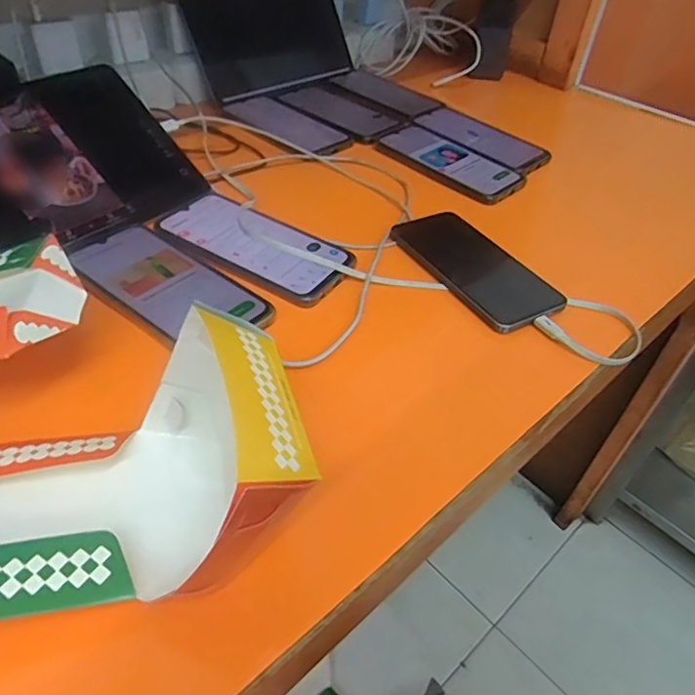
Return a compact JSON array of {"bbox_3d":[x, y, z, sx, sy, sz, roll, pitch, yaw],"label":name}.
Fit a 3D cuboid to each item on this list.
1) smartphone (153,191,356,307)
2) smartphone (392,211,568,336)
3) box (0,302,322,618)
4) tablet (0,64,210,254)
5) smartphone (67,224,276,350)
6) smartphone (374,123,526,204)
[{"bbox_3d":[-0.083,-0.096,0.494,0.173,0.011,0.084,25,46,19],"label":"smartphone"},{"bbox_3d":[0.114,-0.073,0.503,0.080,0.010,0.165,-19,49,-24],"label":"smartphone"},{"bbox_3d":[-0.120,0.049,0.266,0.196,0.089,0.114,-5,44,-11],"label":"box"},{"bbox_3d":[-0.265,-0.156,0.484,0.250,0.009,0.163,-39,91,-36],"label":"tablet"},{"bbox_3d":[-0.144,-0.049,0.446,0.166,0.014,0.087,29,48,23],"label":"smartphone"},{"bbox_3d":[0.123,-0.222,0.659,0.175,0.014,0.088,34,50,26],"label":"smartphone"}]

